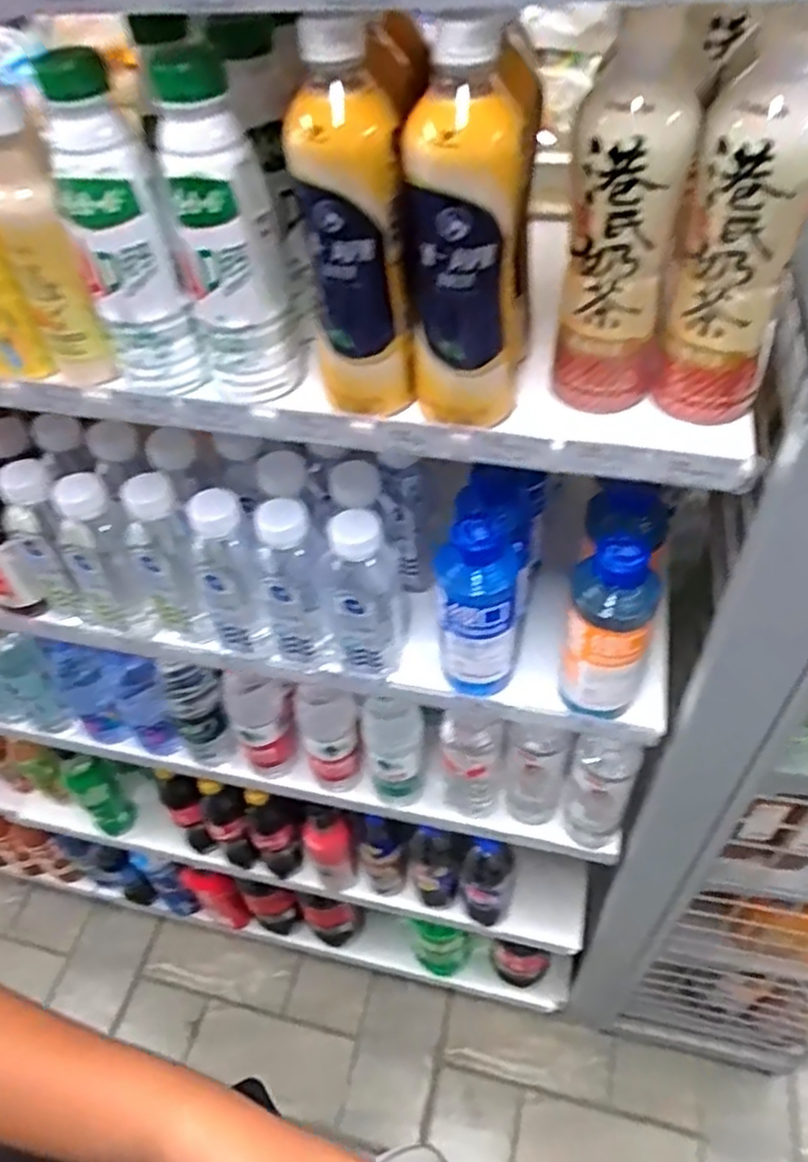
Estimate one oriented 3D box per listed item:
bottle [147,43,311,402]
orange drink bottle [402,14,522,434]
[{"bbox_3d":[-0.107,-0.209,0.480,0.072,0.180,0.066,-10,49,-5],"label":"bottle"},{"bbox_3d":[0.033,-0.183,0.427,0.062,0.207,0.058,-2,49,2],"label":"orange drink bottle"}]

